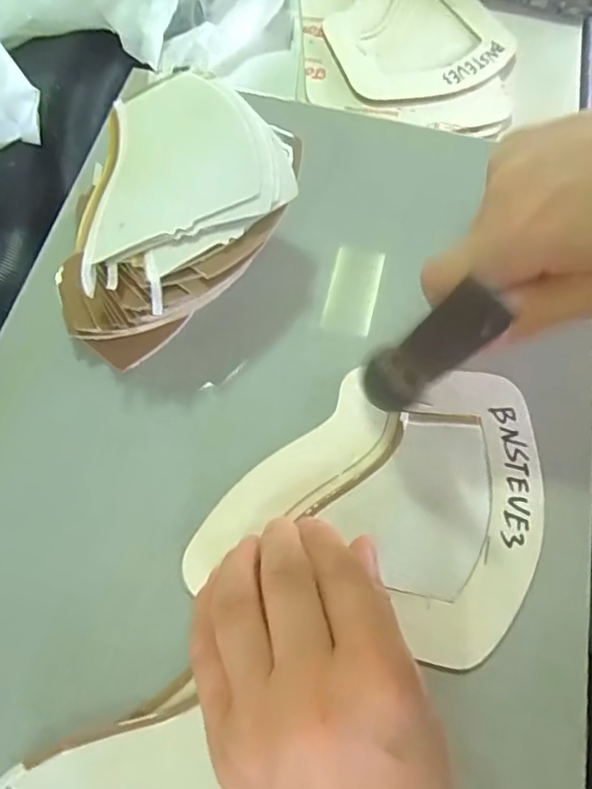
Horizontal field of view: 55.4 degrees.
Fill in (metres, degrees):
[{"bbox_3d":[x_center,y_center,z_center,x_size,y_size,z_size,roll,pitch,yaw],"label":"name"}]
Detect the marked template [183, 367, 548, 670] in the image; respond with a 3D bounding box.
[{"bbox_3d":[0.042,0.038,0.249,0.132,0.006,0.127,21,68,6],"label":"marked template"}]

